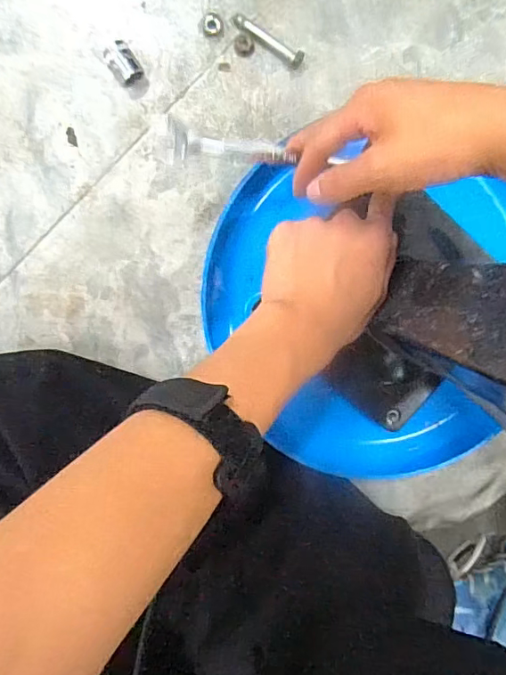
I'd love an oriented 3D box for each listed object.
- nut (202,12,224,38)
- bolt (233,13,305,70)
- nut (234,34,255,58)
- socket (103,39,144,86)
[{"bbox_3d":[-0.030,-0.238,0.375,0.016,0.008,0.017,-1,98,-4],"label":"nut"},{"bbox_3d":[0.012,-0.225,0.375,0.060,0.010,0.012,32,95,-8],"label":"bolt"},{"bbox_3d":[-0.007,-0.225,0.380,0.015,0.004,0.016,-5,99,-4],"label":"nut"},{"bbox_3d":[-0.096,-0.205,0.370,0.021,0.014,0.027,-40,99,2],"label":"socket"}]

